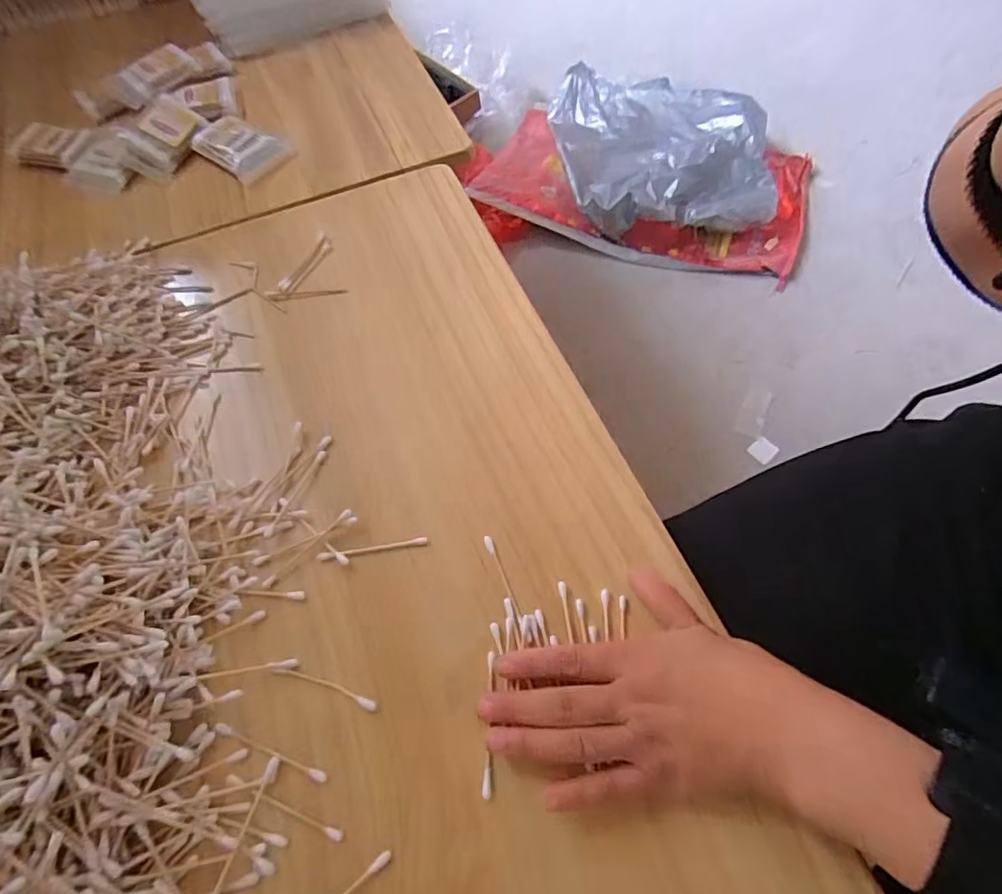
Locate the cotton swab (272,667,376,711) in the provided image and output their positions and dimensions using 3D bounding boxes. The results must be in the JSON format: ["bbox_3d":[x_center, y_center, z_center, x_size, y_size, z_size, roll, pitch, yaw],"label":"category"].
[{"bbox_3d":[-0.102,0.139,0.315,0.066,0.004,0.006,16,63,11],"label":"cotton swab"}]

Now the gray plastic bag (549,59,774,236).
[{"bbox_3d":[0.354,-0.694,1.208,0.456,0.098,0.509,-2,63,3],"label":"gray plastic bag"}]

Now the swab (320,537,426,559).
[{"bbox_3d":[-0.084,0.066,0.352,0.071,0.004,0.005,-8,61,-2],"label":"swab"}]

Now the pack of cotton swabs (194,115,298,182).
[{"bbox_3d":[-0.264,-0.309,0.551,0.104,0.021,0.057,34,68,19],"label":"pack of cotton swabs"}]

